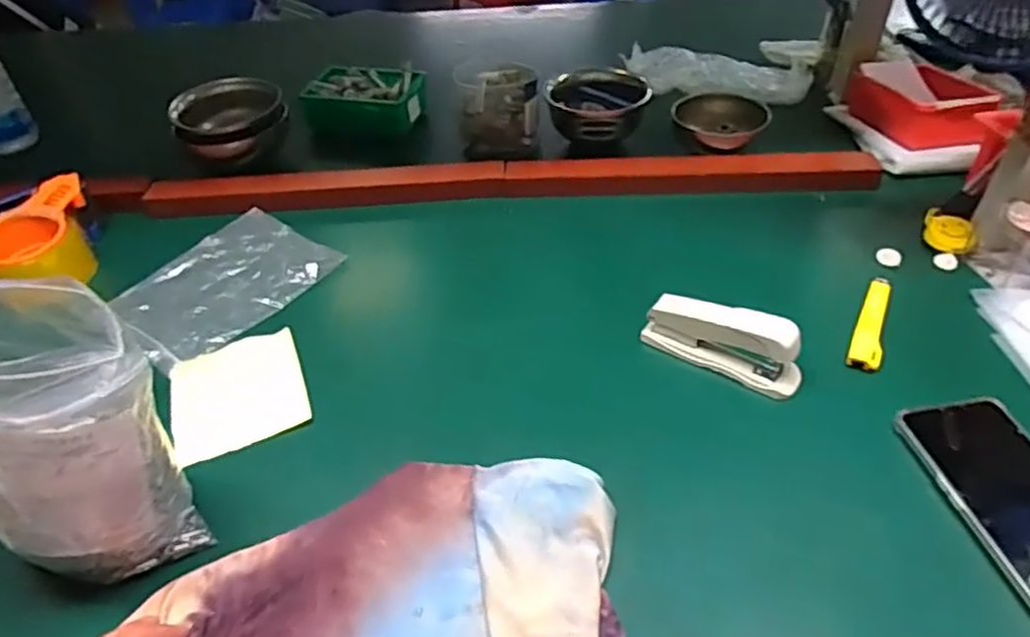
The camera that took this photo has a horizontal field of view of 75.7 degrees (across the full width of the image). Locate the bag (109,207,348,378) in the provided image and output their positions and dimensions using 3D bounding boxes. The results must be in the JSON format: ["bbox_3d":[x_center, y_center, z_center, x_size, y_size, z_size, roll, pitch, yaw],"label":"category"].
[{"bbox_3d":[-0.286,-0.041,0.646,0.144,0.029,0.193,29,50,30],"label":"bag"}]

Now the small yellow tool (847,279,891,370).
[{"bbox_3d":[0.304,0.005,0.565,0.024,0.018,0.116,19,46,22],"label":"small yellow tool"}]

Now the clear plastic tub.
[{"bbox_3d":[-0.019,-0.257,0.807,0.092,0.087,0.090,-1,42,1],"label":"clear plastic tub"}]

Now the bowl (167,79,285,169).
[{"bbox_3d":[-0.342,-0.243,0.797,0.122,0.073,0.122,-1,42,1],"label":"bowl"}]

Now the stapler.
[{"bbox_3d":[0.163,0.017,0.525,0.124,0.055,0.032,21,47,23],"label":"stapler"}]

